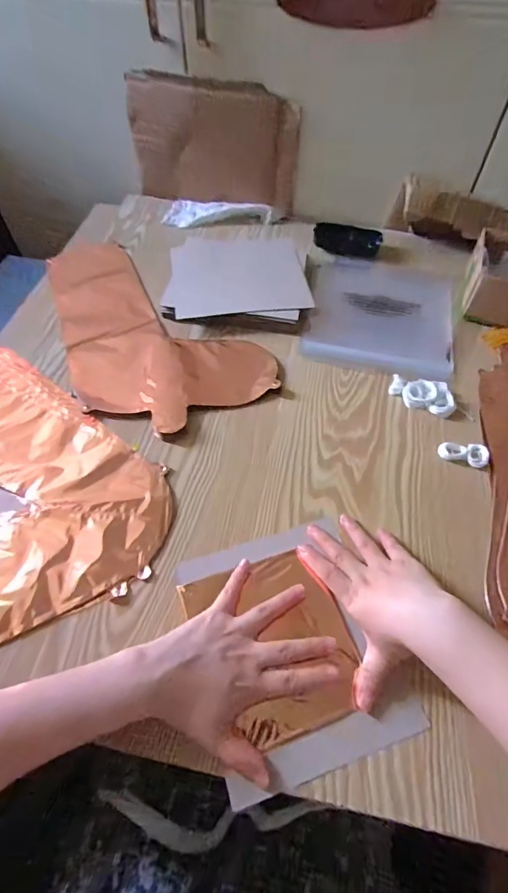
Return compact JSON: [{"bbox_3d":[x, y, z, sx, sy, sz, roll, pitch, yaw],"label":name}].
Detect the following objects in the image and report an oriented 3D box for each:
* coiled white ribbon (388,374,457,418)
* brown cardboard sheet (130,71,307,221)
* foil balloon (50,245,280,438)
[{"bbox_3d":[0.207,-0.063,0.518,0.077,0.019,0.041,21,58,12],"label":"coiled white ribbon"},{"bbox_3d":[-0.064,-0.495,0.699,0.273,0.168,0.045,11,57,7],"label":"brown cardboard sheet"},{"bbox_3d":[-0.154,-0.182,0.594,0.231,0.010,0.396,-22,59,-15],"label":"foil balloon"}]

